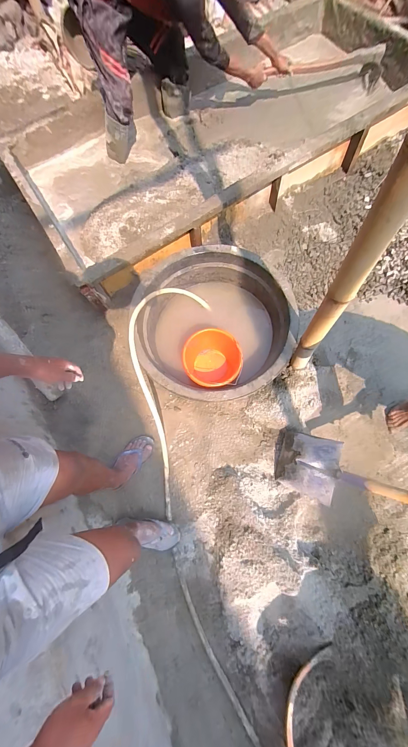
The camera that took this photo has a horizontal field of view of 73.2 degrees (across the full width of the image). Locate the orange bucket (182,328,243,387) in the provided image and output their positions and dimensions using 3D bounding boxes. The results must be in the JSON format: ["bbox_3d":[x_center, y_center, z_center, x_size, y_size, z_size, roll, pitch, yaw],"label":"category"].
[{"bbox_3d":[0.038,-0.042,1.203,0.240,0.211,0.237,0,74,2],"label":"orange bucket"}]

